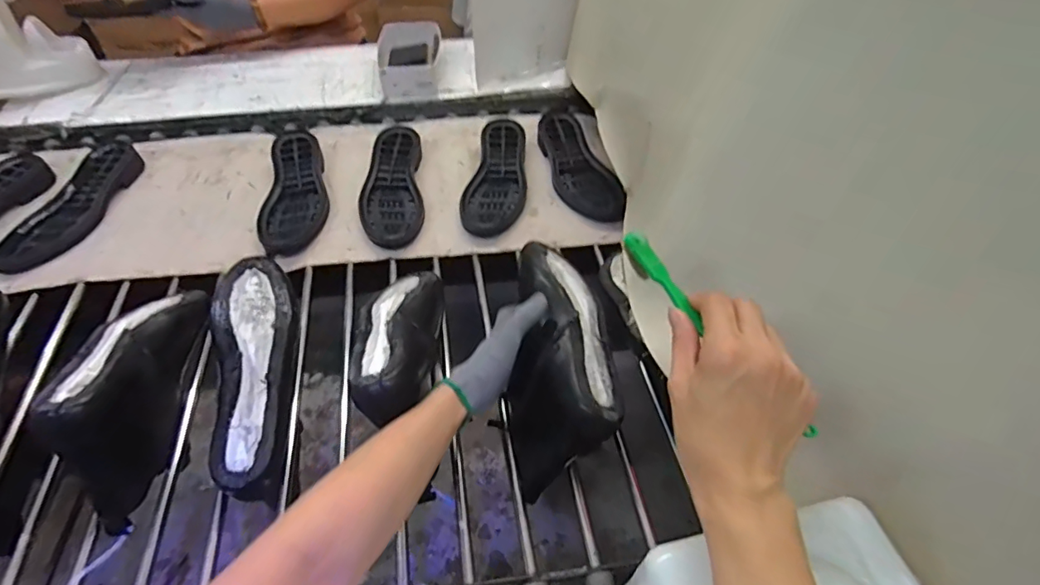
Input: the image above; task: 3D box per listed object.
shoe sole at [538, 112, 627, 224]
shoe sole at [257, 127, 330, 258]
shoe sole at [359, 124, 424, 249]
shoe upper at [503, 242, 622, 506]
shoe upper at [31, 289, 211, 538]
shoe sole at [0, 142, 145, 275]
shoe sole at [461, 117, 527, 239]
[{"bbox_3d":[0.089,-0.203,0.846,0.089,0.023,0.257,-16,50,-14],"label":"shoe sole"},{"bbox_3d":[-0.339,-0.161,0.805,0.089,0.027,0.253,-5,48,-4],"label":"shoe sole"},{"bbox_3d":[-0.197,-0.169,0.812,0.087,0.023,0.255,-5,51,-4],"label":"shoe sole"},{"bbox_3d":[0.038,0.076,0.594,0.088,0.146,0.253,12,46,-36],"label":"shoe upper"},{"bbox_3d":[-0.406,0.087,0.548,0.086,0.112,0.252,-1,48,-1],"label":"shoe upper"},{"bbox_3d":[-0.656,-0.130,0.779,0.092,0.033,0.246,11,49,10],"label":"shoe sole"},{"bbox_3d":[-0.030,-0.191,0.834,0.088,0.018,0.260,7,48,6],"label":"shoe sole"}]

